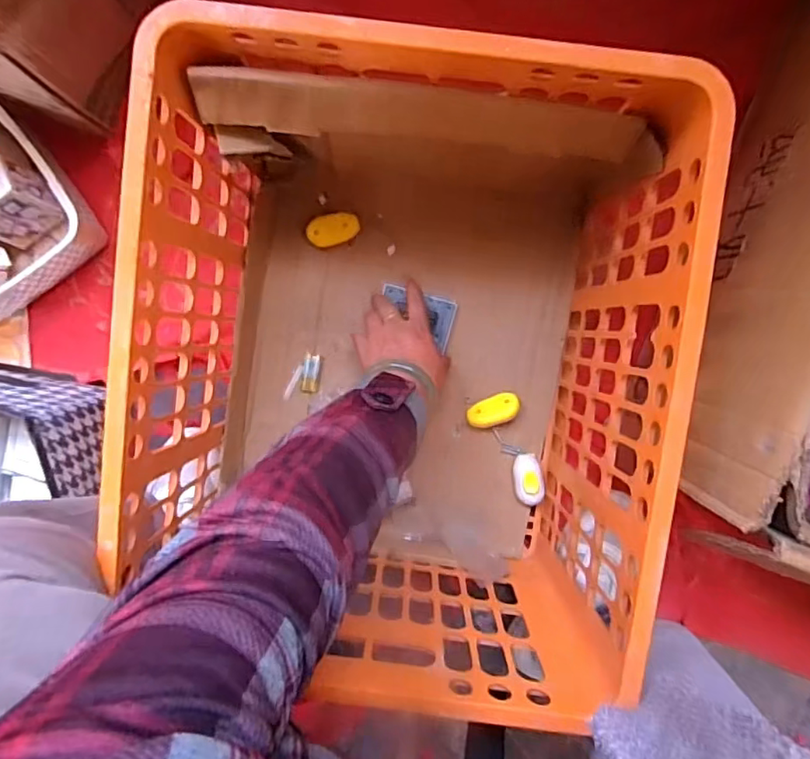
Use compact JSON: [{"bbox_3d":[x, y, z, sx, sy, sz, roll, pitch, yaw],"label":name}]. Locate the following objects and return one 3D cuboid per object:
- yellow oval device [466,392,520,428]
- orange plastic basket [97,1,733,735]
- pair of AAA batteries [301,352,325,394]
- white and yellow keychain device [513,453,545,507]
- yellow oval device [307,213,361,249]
[{"bbox_3d":[0.101,0.035,0.647,0.060,0.023,0.032,-18,94,3],"label":"yellow oval device"},{"bbox_3d":[-0.001,-0.011,0.521,0.388,0.285,0.458,6,95,1],"label":"orange plastic basket"},{"bbox_3d":[-0.108,-0.007,0.661,0.021,0.009,0.047,8,95,1],"label":"pair of AAA batteries"},{"bbox_3d":[0.143,0.115,0.650,0.034,0.021,0.059,-5,95,2],"label":"white and yellow keychain device"},{"bbox_3d":[-0.081,-0.168,0.631,0.062,0.013,0.034,-20,119,1],"label":"yellow oval device"}]

